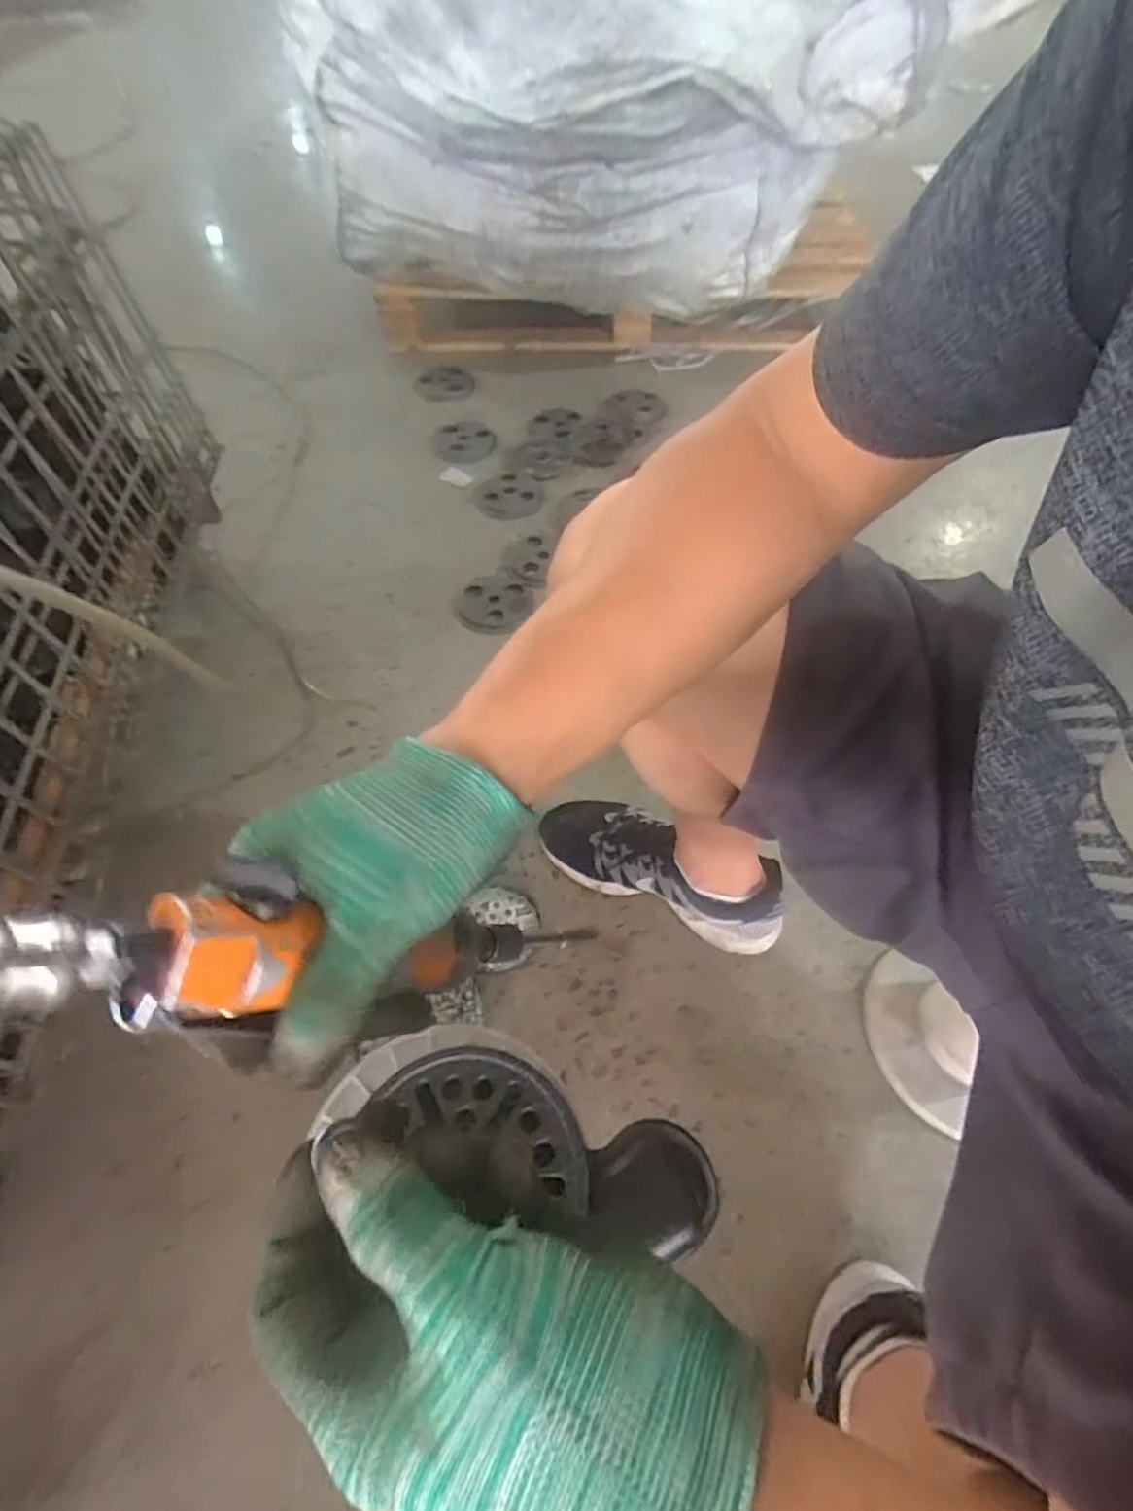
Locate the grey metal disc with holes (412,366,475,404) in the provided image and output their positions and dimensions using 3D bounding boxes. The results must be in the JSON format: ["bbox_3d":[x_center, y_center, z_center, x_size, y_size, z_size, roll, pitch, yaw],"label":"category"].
[{"bbox_3d":[-0.270,-0.819,1.447,0.130,0.016,0.125,-8,57,-9],"label":"grey metal disc with holes"}]

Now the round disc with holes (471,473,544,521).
[{"bbox_3d":[-0.107,-0.477,1.202,0.136,0.019,0.116,34,61,18],"label":"round disc with holes"}]

